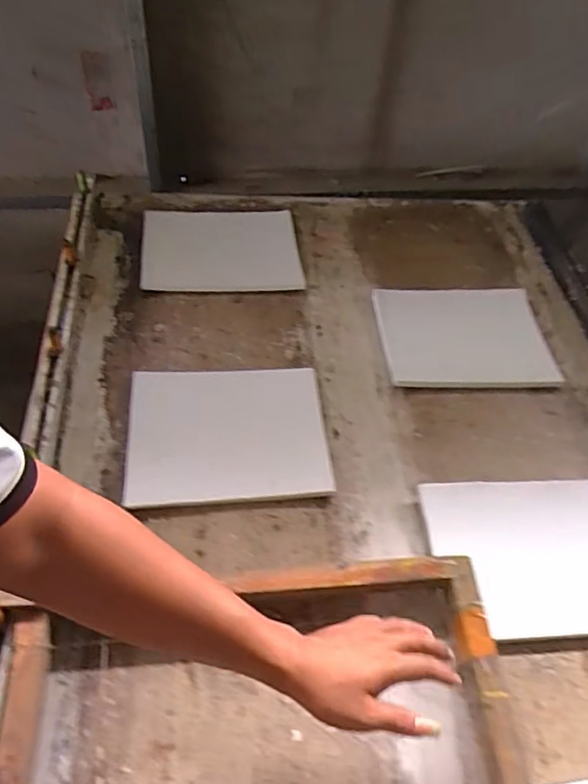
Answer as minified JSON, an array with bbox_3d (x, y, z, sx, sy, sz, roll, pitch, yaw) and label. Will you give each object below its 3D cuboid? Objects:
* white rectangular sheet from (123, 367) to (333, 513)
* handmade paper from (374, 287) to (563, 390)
[{"bbox_3d":[-0.094,0.054,0.815,0.270,0.014,0.210,-4,60,-5],"label":"white rectangular sheet"},{"bbox_3d":[0.283,-0.094,0.968,0.274,0.010,0.206,-2,58,-4],"label":"handmade paper"}]

